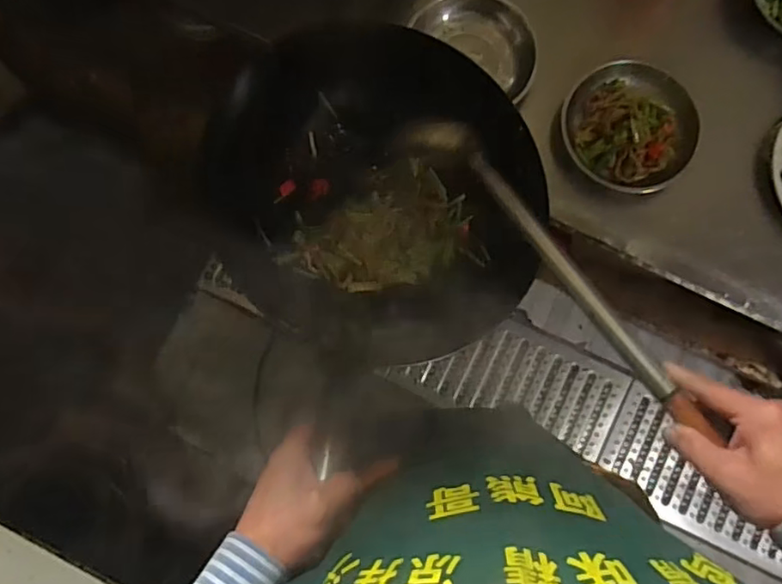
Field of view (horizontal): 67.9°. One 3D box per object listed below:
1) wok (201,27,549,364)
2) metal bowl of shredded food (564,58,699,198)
[{"bbox_3d":[-0.006,-0.124,0.697,0.359,0.094,0.399,-18,82,-1],"label":"wok"},{"bbox_3d":[0.319,-0.226,0.789,0.174,0.052,0.162,16,83,3],"label":"metal bowl of shredded food"}]

